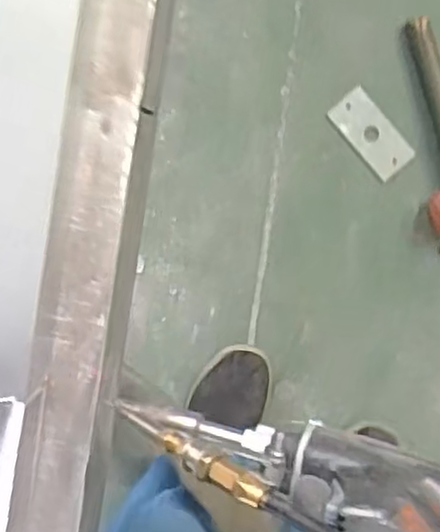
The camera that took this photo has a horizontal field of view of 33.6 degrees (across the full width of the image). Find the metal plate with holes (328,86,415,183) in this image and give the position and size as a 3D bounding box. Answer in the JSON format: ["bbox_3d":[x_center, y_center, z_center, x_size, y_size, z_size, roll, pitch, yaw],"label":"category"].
[{"bbox_3d":[0.207,-0.179,0.991,0.060,0.005,0.121,-40,94,6],"label":"metal plate with holes"}]

